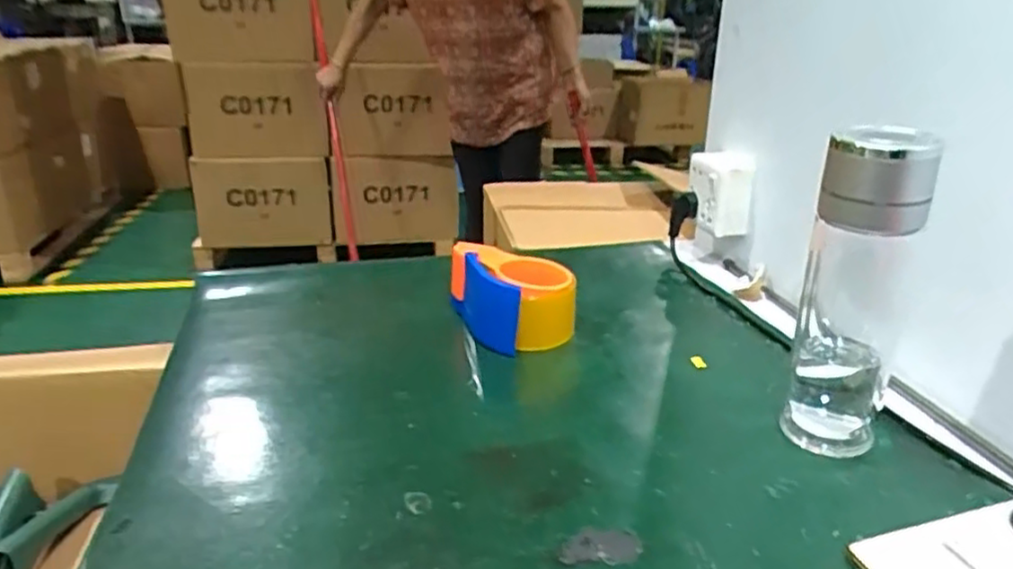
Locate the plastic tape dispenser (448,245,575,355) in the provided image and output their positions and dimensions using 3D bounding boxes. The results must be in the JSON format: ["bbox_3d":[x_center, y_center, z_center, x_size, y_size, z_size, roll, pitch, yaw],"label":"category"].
[{"bbox_3d":[-0.004,0.016,0.731,0.144,0.081,0.078,16,28,35],"label":"plastic tape dispenser"}]

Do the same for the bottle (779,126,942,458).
[{"bbox_3d":[0.257,0.007,0.521,0.070,0.240,0.070,11,26,26],"label":"bottle"}]

